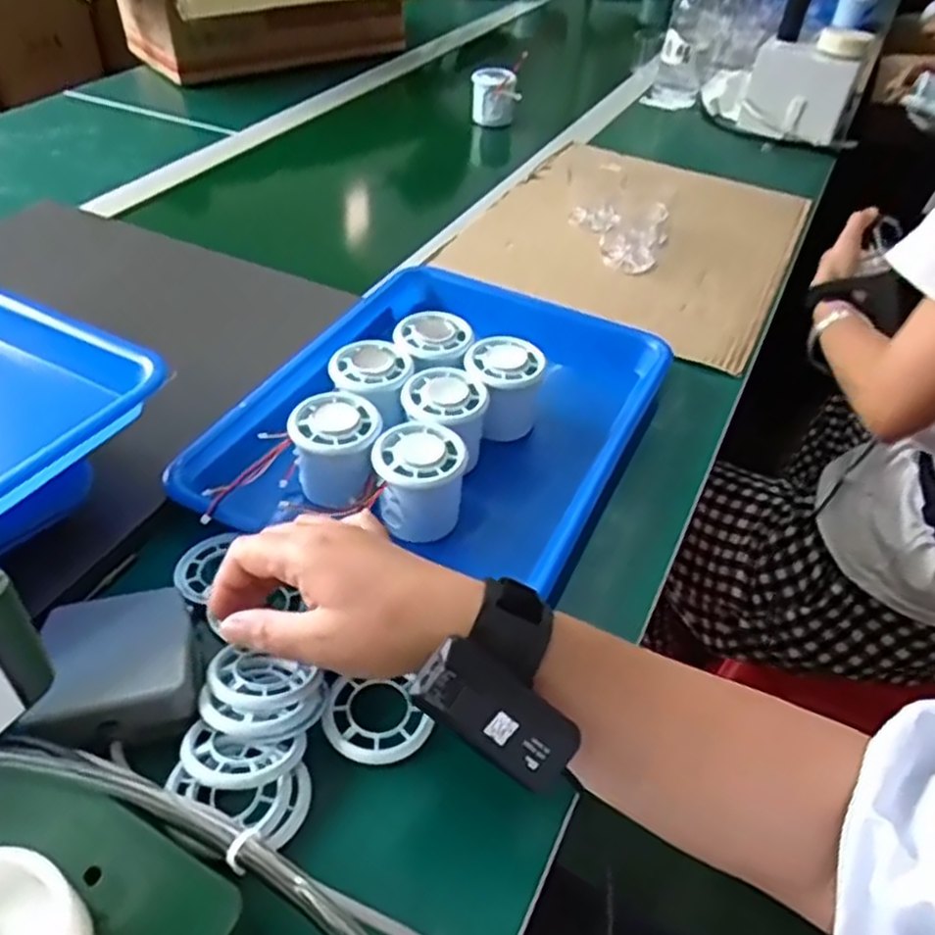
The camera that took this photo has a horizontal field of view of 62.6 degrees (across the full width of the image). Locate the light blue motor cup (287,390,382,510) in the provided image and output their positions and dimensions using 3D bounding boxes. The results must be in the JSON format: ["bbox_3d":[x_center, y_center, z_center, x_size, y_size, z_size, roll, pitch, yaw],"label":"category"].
[{"bbox_3d":[-0.082,-0.010,0.489,0.052,0.054,0.049,-2,42,-5],"label":"light blue motor cup"}]

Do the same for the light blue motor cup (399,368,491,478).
[{"bbox_3d":[-0.017,-0.029,0.518,0.054,0.057,0.049,-32,53,-32],"label":"light blue motor cup"}]

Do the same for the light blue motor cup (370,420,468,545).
[{"bbox_3d":[-0.030,0.010,0.479,0.053,0.058,0.050,2,42,-1],"label":"light blue motor cup"}]

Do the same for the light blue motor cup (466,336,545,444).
[{"bbox_3d":[0.026,-0.051,0.546,0.054,0.064,0.056,5,42,2],"label":"light blue motor cup"}]

